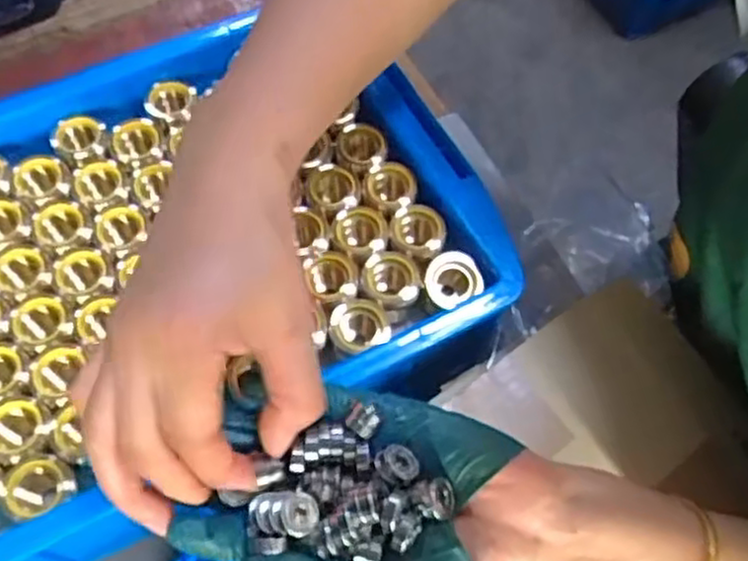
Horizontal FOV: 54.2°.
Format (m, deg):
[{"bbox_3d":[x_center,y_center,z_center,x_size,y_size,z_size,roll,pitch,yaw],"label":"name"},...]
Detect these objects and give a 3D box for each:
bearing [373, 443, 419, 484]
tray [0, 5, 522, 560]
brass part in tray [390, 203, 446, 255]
[{"bbox_3d":[0.009,0.071,0.284,0.014,0.008,0.015,-22,66,-13],"label":"bearing"},{"bbox_3d":[-0.125,-0.003,0.398,0.357,0.059,0.252,-26,67,-15],"label":"tray"},{"bbox_3d":[0.024,-0.028,0.408,0.030,0.010,0.028,1,63,-2],"label":"brass part in tray"}]

